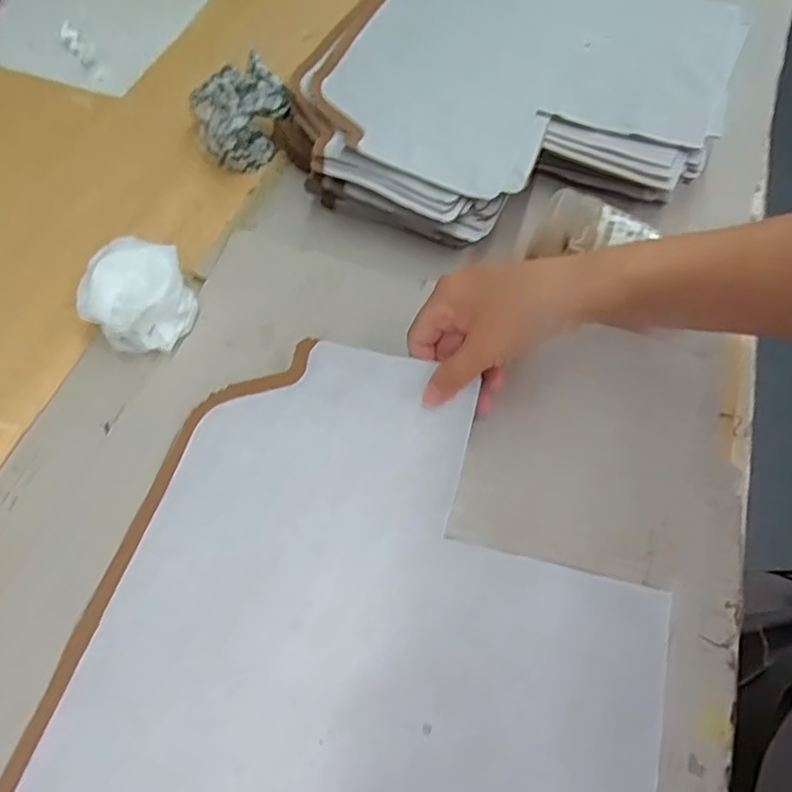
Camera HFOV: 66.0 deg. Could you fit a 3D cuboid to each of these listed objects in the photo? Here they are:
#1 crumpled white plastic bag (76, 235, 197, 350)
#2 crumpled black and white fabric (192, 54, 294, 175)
[{"bbox_3d":[-0.187,-0.073,0.438,0.076,0.043,0.070,10,60,5],"label":"crumpled white plastic bag"},{"bbox_3d":[-0.132,-0.244,0.527,0.082,0.070,0.064,-23,63,-13],"label":"crumpled black and white fabric"}]

